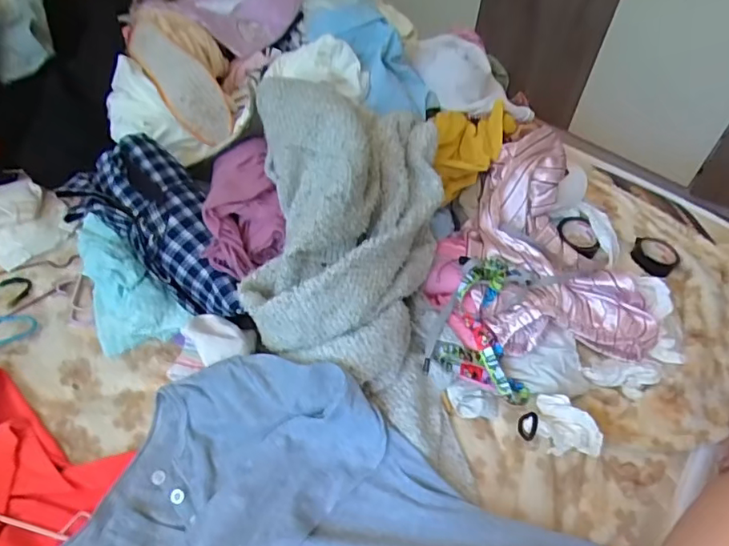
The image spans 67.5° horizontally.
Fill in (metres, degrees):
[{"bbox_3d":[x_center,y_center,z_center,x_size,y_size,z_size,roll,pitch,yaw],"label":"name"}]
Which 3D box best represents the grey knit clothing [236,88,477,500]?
[{"bbox_3d":[-0.014,-0.024,0.626,0.227,0.227,0.371,-2,51,-8],"label":"grey knit clothing"}]

